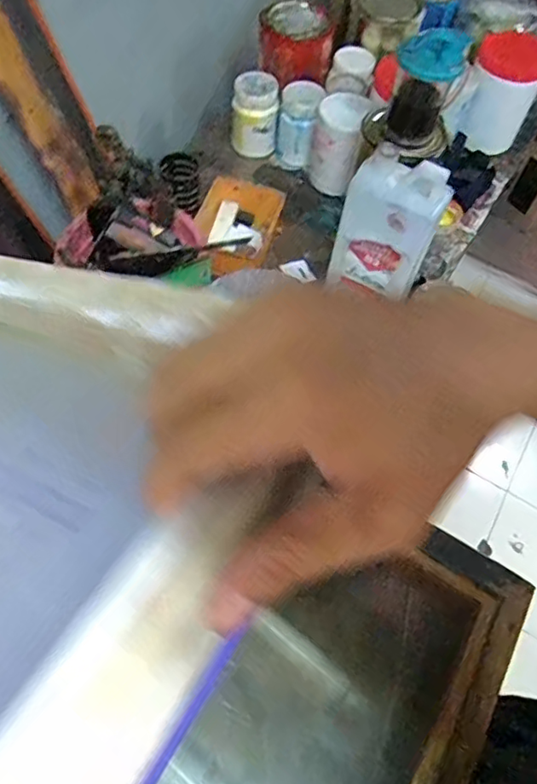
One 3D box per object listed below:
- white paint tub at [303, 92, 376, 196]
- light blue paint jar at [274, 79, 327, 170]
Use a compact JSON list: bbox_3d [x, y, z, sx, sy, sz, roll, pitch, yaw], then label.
[{"bbox_3d":[0.096,-0.344,0.803,0.072,0.113,0.089,15,61,4],"label":"white paint tub"},{"bbox_3d":[0.043,-0.386,0.836,0.062,0.108,0.066,6,60,-1],"label":"light blue paint jar"}]

